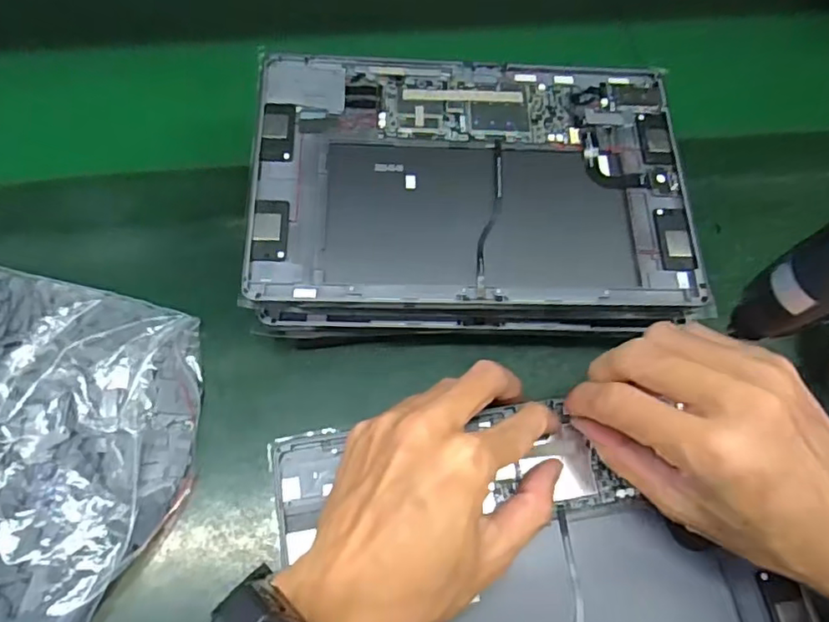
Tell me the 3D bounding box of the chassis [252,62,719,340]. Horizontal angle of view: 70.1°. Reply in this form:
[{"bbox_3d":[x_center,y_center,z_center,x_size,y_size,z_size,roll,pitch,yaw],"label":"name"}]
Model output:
[{"bbox_3d":[0.035,-0.067,0.371,0.255,0.076,0.168,0,65,-4],"label":"chassis"}]

